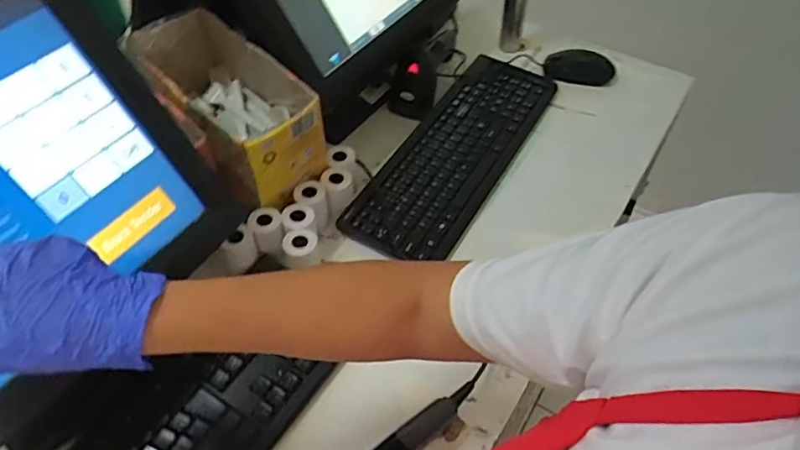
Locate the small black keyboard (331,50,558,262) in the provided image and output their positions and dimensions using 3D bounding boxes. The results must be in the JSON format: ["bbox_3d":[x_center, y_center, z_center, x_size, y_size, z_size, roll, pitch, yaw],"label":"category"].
[{"bbox_3d":[0.084,-0.111,0.795,0.136,0.025,0.401,24,54,19],"label":"small black keyboard"}]

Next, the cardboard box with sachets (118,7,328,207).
[{"bbox_3d":[-0.213,-0.151,0.704,0.136,0.120,0.252,-30,57,-23],"label":"cardboard box with sachets"}]

